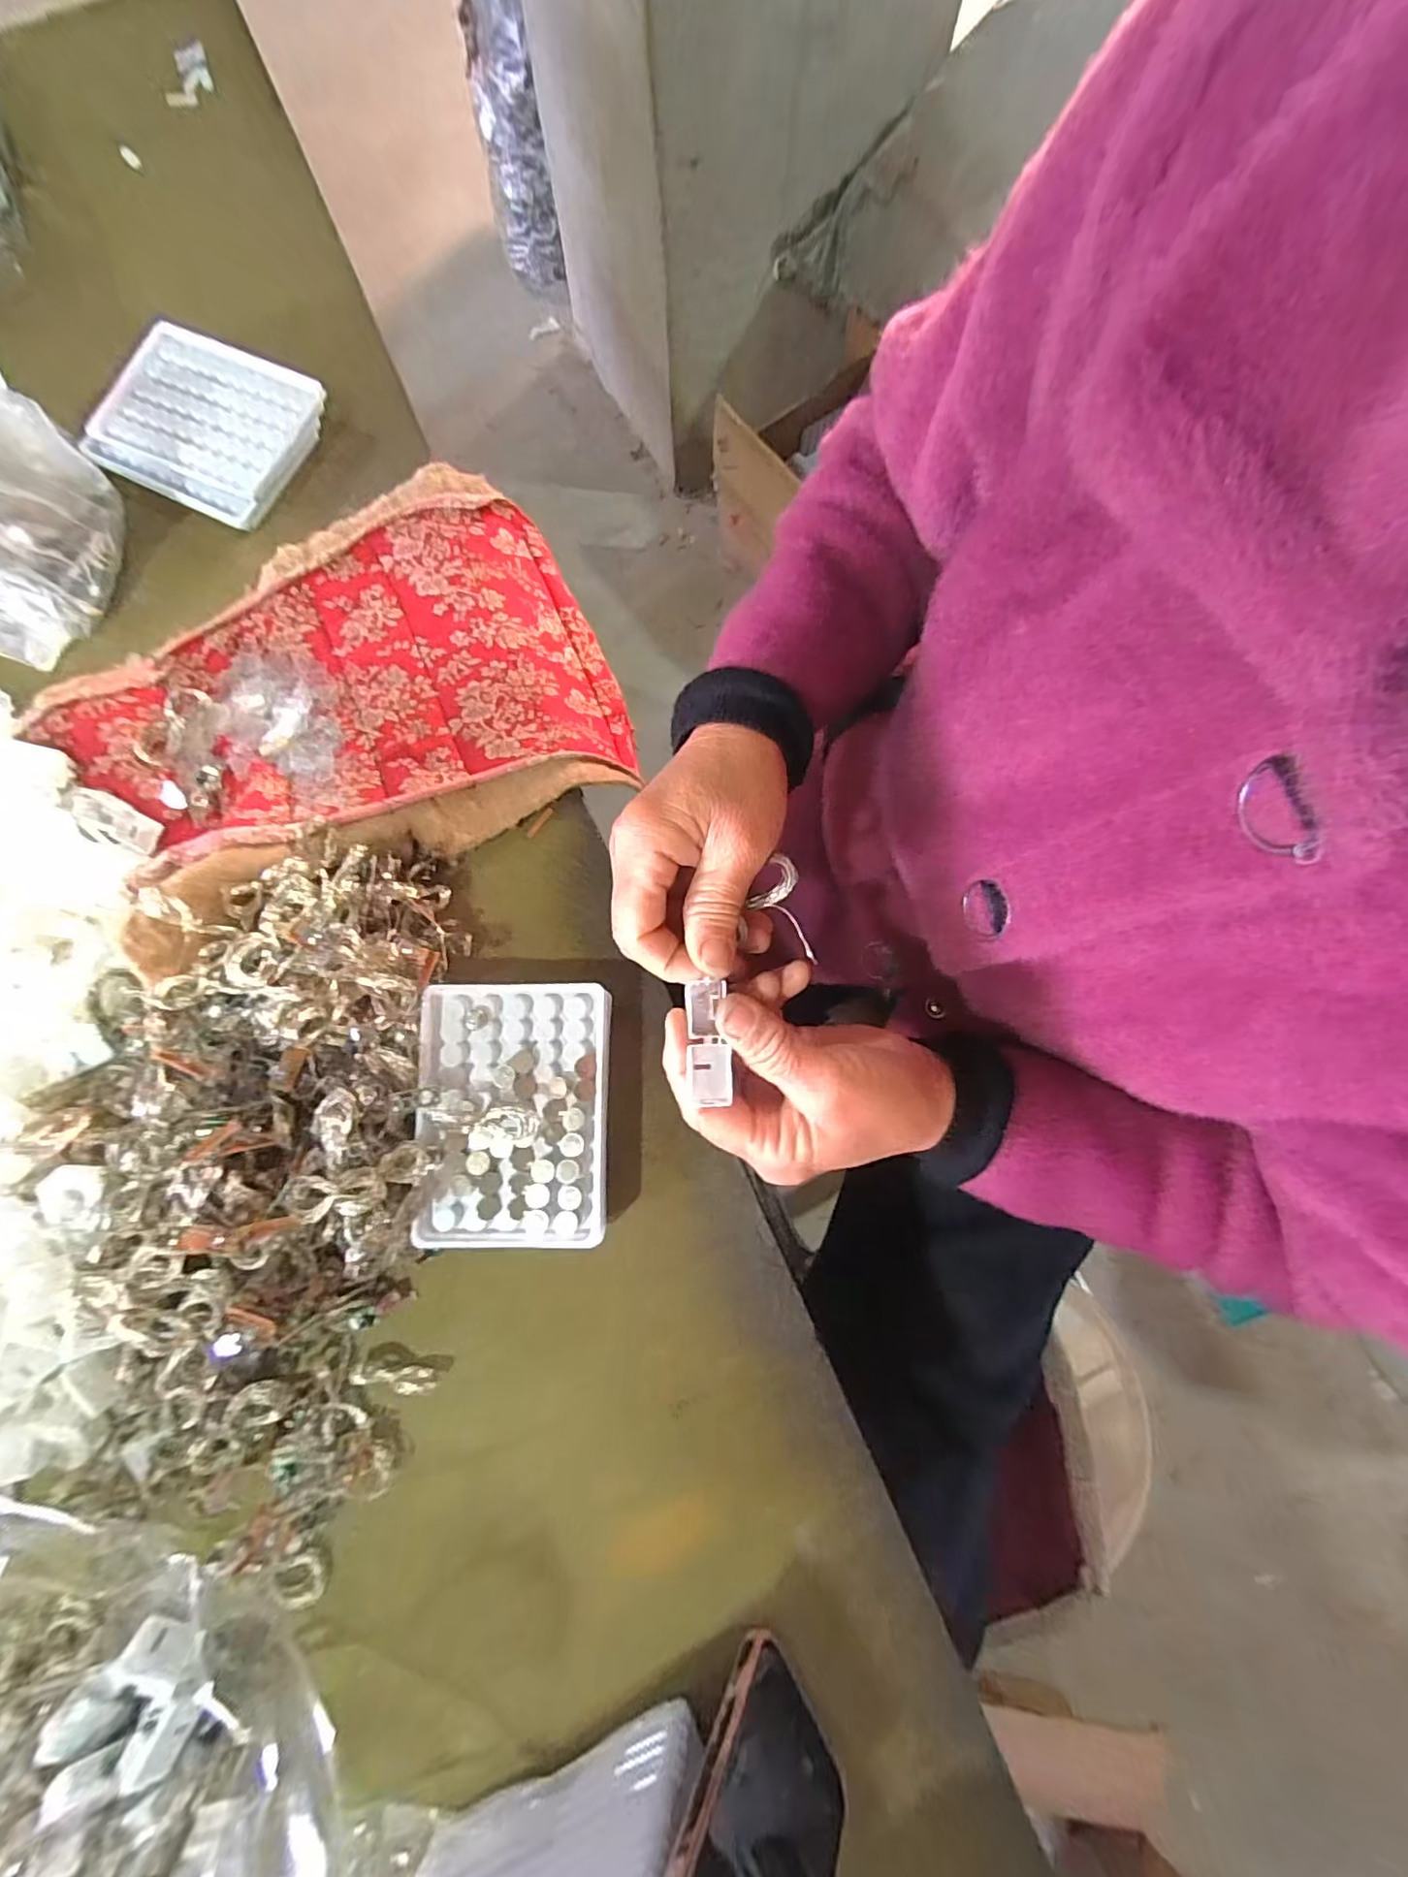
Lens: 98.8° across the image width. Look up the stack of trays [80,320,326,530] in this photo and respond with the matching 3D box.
[{"bbox_3d":[-0.336,-0.344,0.406,0.136,0.026,0.106,26,80,5],"label":"stack of trays"}]

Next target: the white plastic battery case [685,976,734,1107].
[{"bbox_3d":[0.002,0.046,0.270,0.018,0.010,0.052,-4,80,-1],"label":"white plastic battery case"}]

